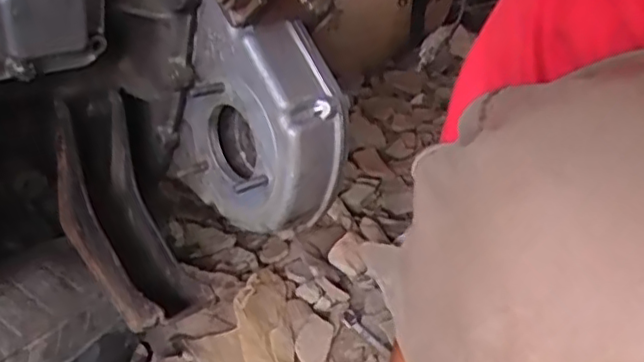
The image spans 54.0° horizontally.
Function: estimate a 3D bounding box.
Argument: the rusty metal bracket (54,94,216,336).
[{"bbox_3d":[-0.183,0.029,0.565,0.070,0.205,0.118,-24,3,-29],"label":"rusty metal bracket"}]

